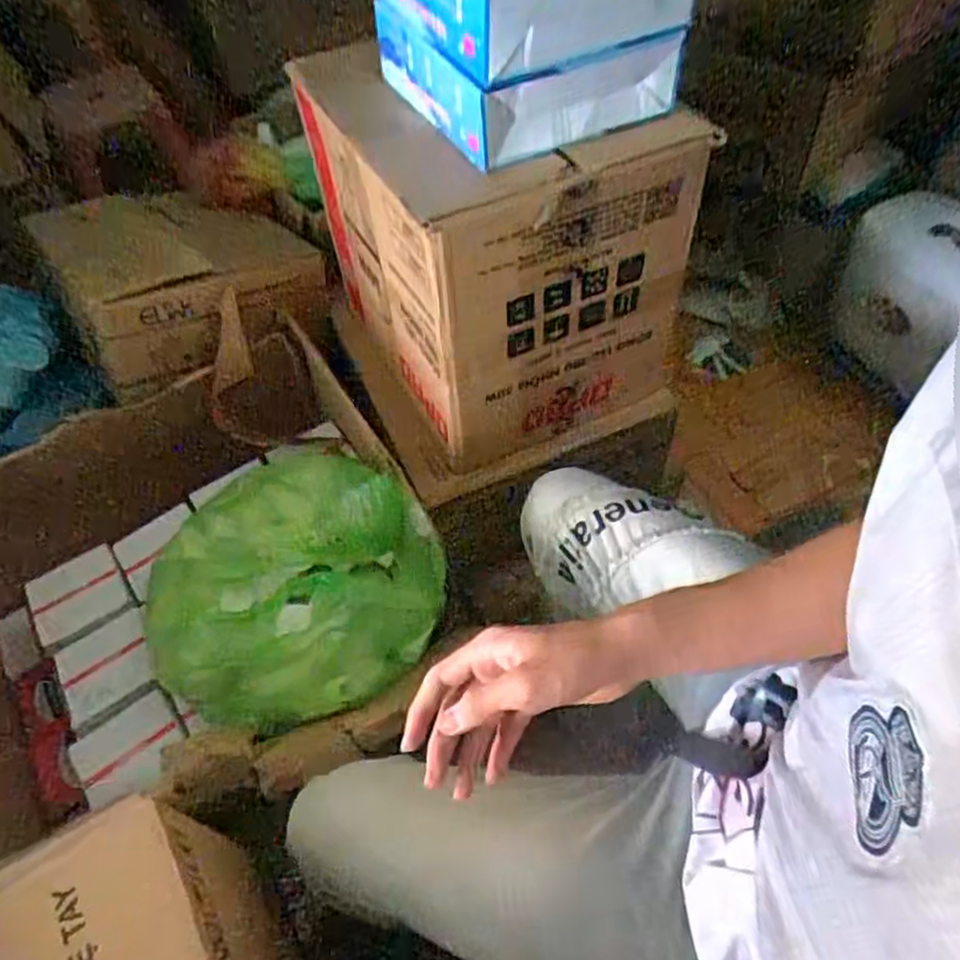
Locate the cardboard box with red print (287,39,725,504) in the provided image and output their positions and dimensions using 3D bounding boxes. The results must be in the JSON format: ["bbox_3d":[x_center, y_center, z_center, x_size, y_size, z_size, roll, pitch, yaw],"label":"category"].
[{"bbox_3d":[0.009,-0.299,0.924,0.384,0.387,0.430,-23,57,-12],"label":"cardboard box with red print"}]

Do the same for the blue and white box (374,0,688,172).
[{"bbox_3d":[0.051,-0.448,0.746,0.242,0.086,0.218,-28,58,-15],"label":"blue and white box"}]

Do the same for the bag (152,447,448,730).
[{"bbox_3d":[-0.235,0.115,0.849,0.346,0.182,0.335,32,63,23],"label":"bag"}]

